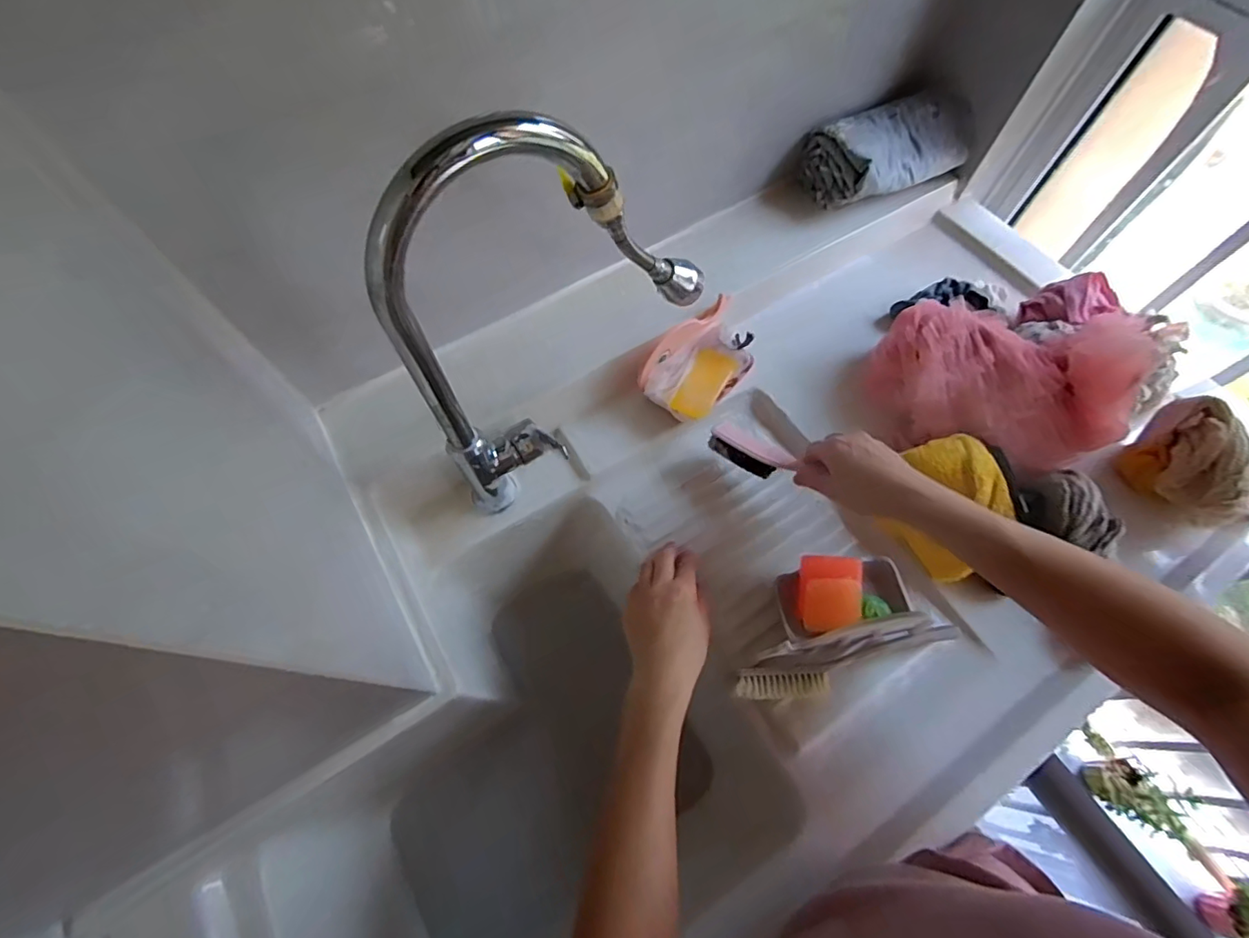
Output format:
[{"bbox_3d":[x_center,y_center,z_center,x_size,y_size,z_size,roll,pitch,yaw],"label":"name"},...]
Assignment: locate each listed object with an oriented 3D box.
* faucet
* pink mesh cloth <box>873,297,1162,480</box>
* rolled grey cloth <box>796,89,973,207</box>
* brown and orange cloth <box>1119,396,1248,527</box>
[{"bbox_3d":[-0.053,-0.123,0.481,0.291,0.355,0.071,-35,69,-15],"label":"faucet"},{"bbox_3d":[0.407,-0.100,0.583,0.235,0.130,0.166,12,65,6],"label":"pink mesh cloth"},{"bbox_3d":[0.352,-0.429,0.713,0.211,0.071,0.116,-30,68,-13],"label":"rolled grey cloth"},{"bbox_3d":[0.588,0.001,0.551,0.065,0.083,0.127,-26,67,-11],"label":"brown and orange cloth"}]

